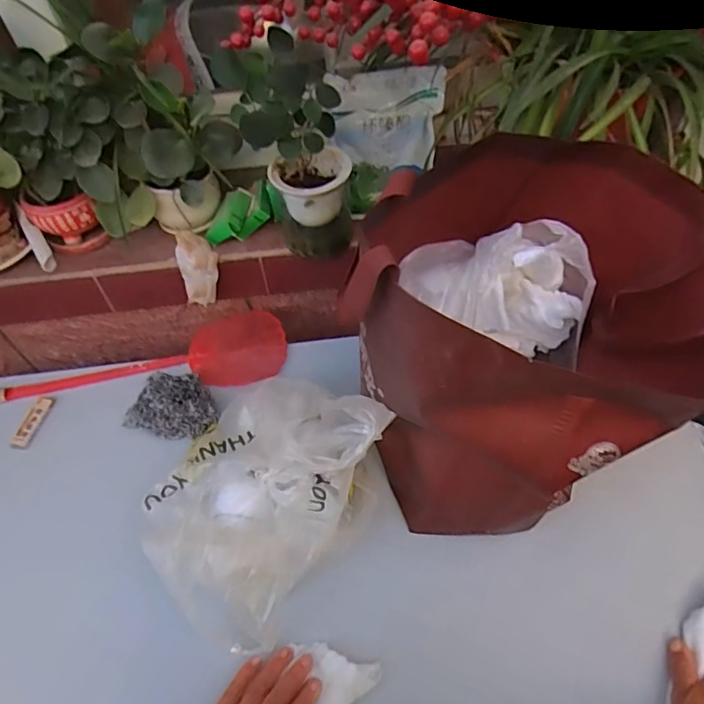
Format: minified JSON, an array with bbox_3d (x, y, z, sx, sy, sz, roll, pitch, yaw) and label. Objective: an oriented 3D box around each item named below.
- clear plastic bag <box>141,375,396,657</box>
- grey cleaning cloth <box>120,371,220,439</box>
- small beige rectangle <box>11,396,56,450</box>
[{"bbox_3d":[-0.107,0.139,0.519,0.214,0.168,0.242,28,59,24],"label":"clear plastic bag"},{"bbox_3d":[-0.236,0.065,0.677,0.127,0.042,0.091,11,53,13],"label":"grey cleaning cloth"},{"bbox_3d":[-0.442,0.095,0.696,0.023,0.010,0.075,7,52,10],"label":"small beige rectangle"}]

